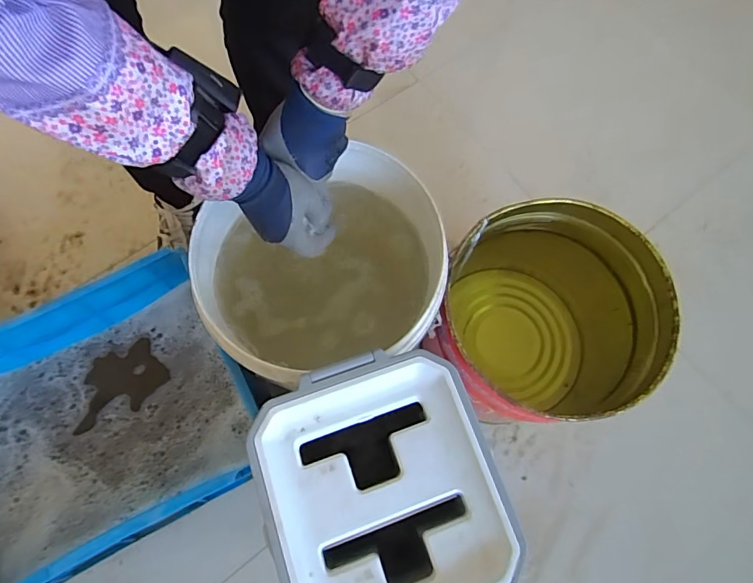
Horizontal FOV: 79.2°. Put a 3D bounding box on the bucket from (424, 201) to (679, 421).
[{"bbox_3d":[0.241,0.050,0.698,0.292,0.257,0.295,1,71,-2],"label":"bucket"}]

